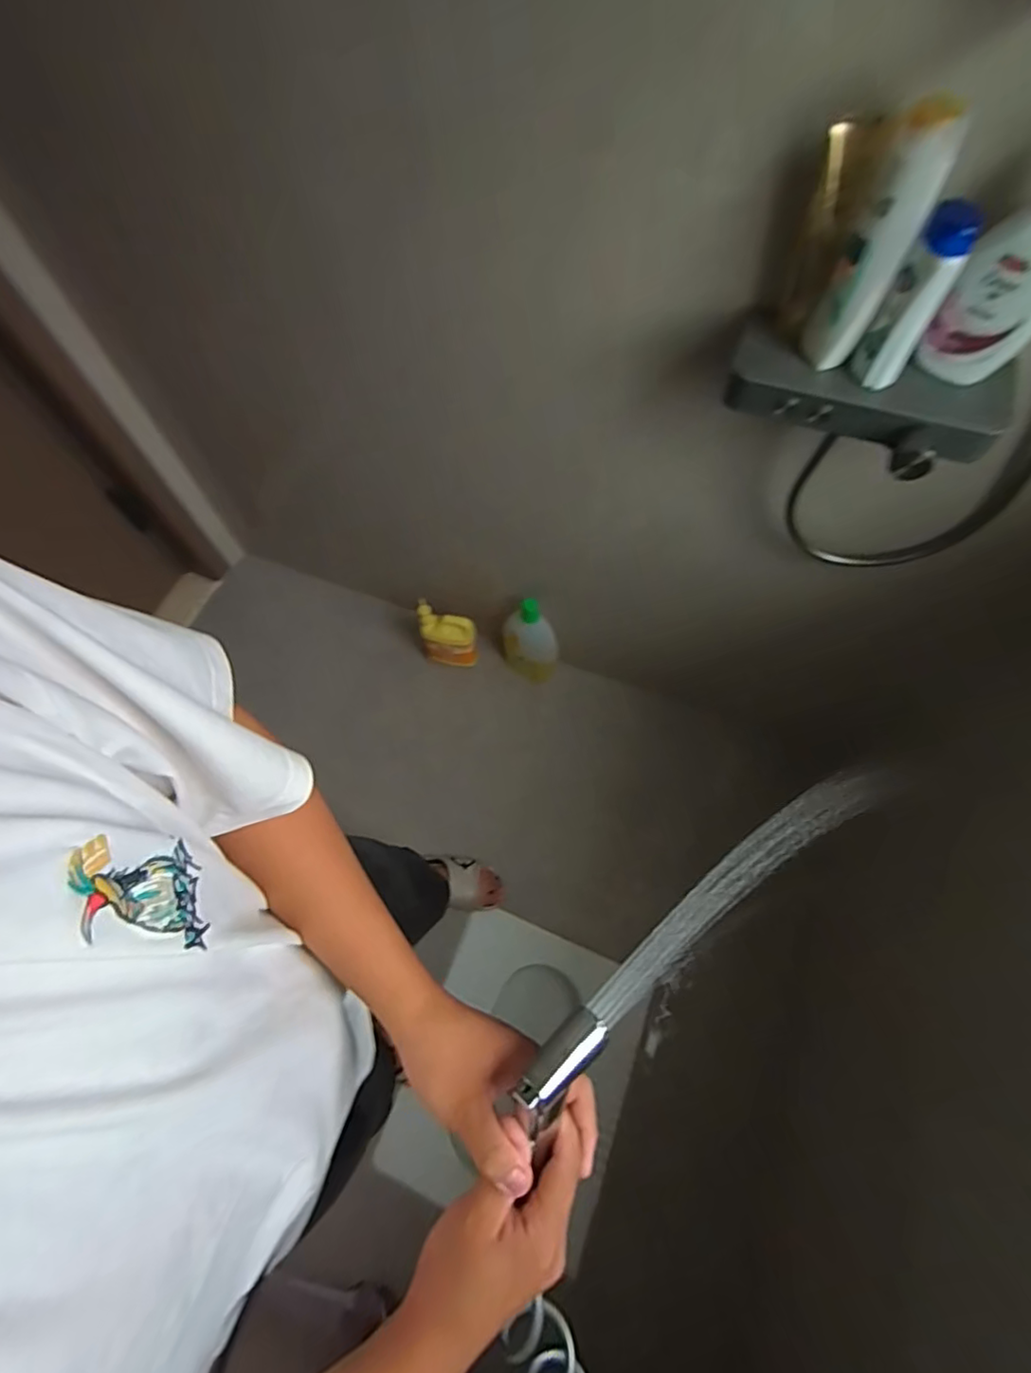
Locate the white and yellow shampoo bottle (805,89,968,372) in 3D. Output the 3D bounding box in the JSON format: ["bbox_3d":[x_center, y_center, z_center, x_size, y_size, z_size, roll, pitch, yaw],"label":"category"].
[{"bbox_3d":[0.347,-0.424,0.549,0.063,0.206,0.035,23,66,15],"label":"white and yellow shampoo bottle"}]

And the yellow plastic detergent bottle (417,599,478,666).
[{"bbox_3d":[-0.190,-0.138,1.617,0.159,0.200,0.068,9,63,8],"label":"yellow plastic detergent bottle"}]

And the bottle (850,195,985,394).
[{"bbox_3d":[0.395,-0.381,0.564,0.041,0.149,0.041,-12,62,-3],"label":"bottle"}]

